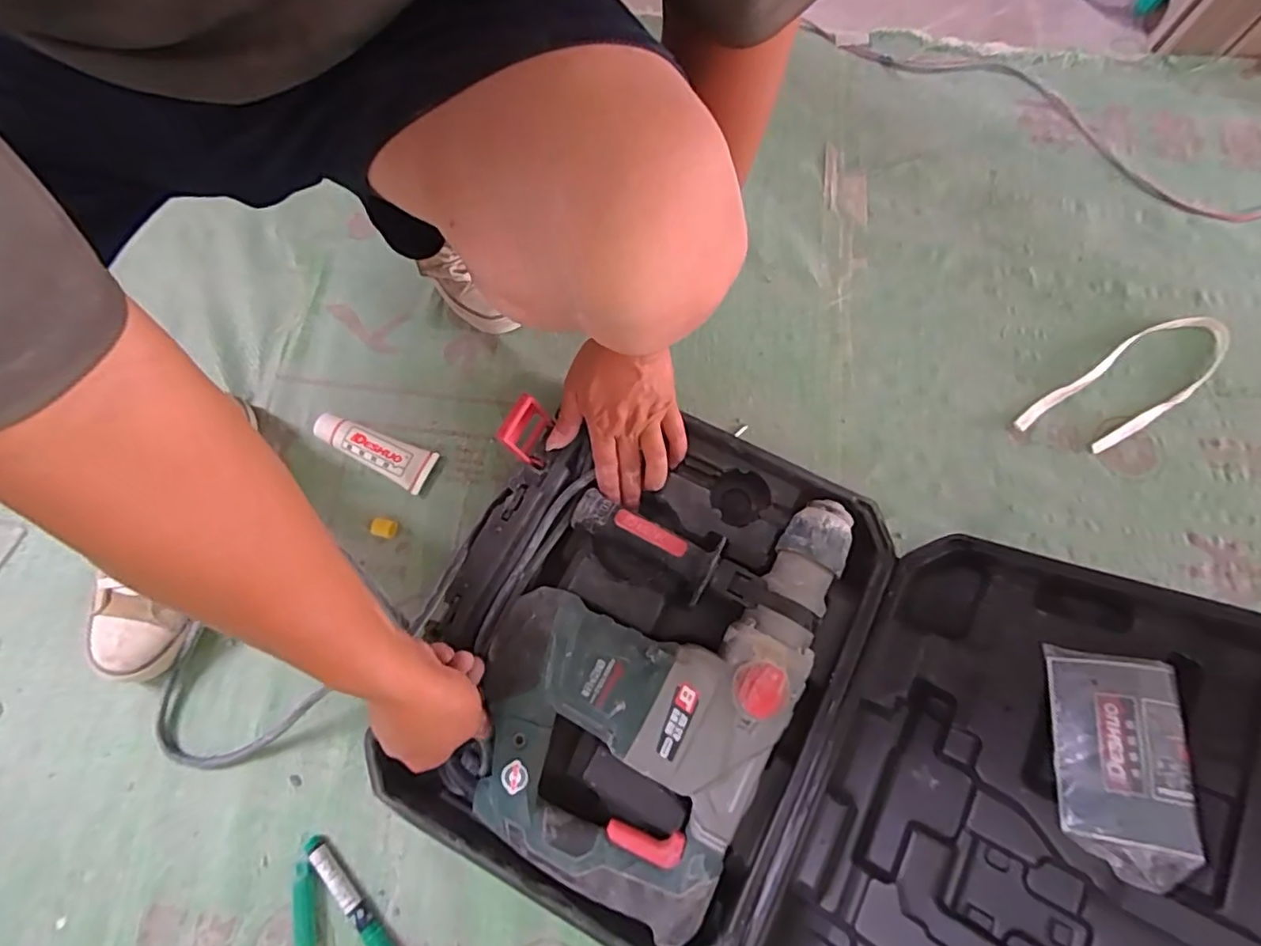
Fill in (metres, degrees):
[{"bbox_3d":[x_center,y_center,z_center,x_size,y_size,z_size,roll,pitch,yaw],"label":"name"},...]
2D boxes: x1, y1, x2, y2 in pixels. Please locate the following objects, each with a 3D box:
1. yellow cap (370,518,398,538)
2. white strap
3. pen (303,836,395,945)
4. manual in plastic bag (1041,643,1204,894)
[{"bbox_3d":[-0.240,0.055,0.589,0.021,0.021,0.019,11,73,3],"label":"yellow cap"},{"bbox_3d":[0.530,-0.094,0.631,0.259,0.013,0.082,-33,76,-9],"label":"white strap"},{"bbox_3d":[-0.224,0.372,0.500,0.017,0.017,0.154,-41,77,-11],"label":"pen"},{"bbox_3d":[0.331,0.196,0.407,0.076,0.018,0.140,1,66,28],"label":"manual in plastic bag"}]

